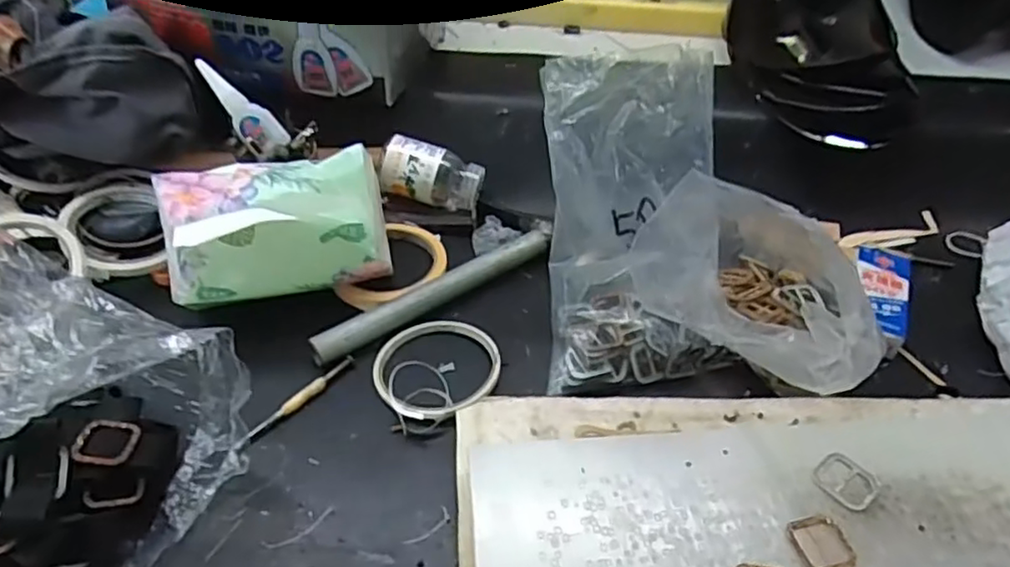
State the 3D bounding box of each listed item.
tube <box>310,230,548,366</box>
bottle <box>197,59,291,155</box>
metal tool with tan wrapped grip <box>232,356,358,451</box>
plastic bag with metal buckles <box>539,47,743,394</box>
[{"bbox_3d":[-0.049,0.006,0.491,0.203,0.019,0.020,-27,50,-29],"label":"tube"},{"bbox_3d":[-0.207,-0.135,0.506,0.083,0.014,0.031,47,51,-8],"label":"bottle"},{"bbox_3d":[-0.134,0.075,0.422,0.008,0.005,0.092,30,49,26],"label":"metal tool with tan wrapped grip"},{"bbox_3d":[0.091,-0.043,0.446,0.128,0.220,0.059,-2,11,-7],"label":"plastic bag with metal buckles"}]

